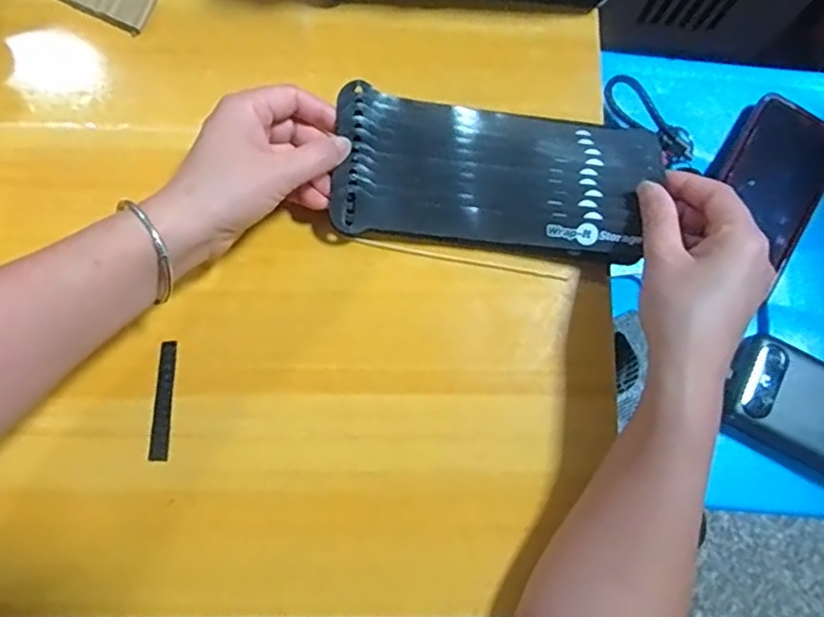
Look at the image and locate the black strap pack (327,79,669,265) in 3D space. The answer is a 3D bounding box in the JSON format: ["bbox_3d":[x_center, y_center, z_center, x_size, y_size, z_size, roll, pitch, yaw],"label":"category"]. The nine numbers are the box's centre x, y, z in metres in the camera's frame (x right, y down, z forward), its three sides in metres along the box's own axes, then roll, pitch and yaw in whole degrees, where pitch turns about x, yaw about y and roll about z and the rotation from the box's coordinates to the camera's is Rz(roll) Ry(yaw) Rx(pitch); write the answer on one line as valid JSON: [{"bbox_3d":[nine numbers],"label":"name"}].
[{"bbox_3d":[0.053,-0.084,0.374,0.196,0.022,0.086,6,80,-1],"label":"black strap pack"}]

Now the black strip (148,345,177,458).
[{"bbox_3d":[-0.152,0.056,0.362,0.010,0.004,0.071,3,80,-1],"label":"black strip"}]

